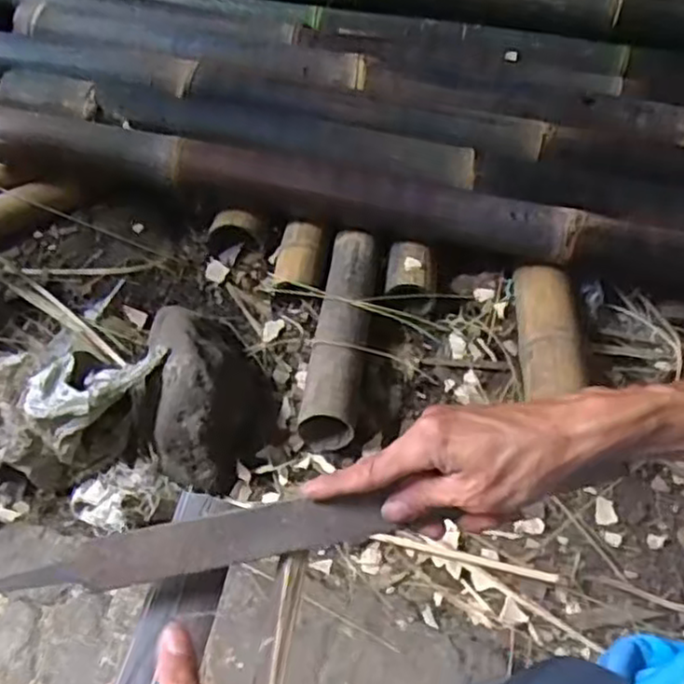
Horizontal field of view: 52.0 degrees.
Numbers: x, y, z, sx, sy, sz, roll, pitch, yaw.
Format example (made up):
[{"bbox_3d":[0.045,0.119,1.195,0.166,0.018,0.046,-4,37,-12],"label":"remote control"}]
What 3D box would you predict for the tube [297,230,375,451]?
[{"bbox_3d":[0.003,-0.018,0.837,0.064,0.077,0.290,5,51,5],"label":"tube"}]

